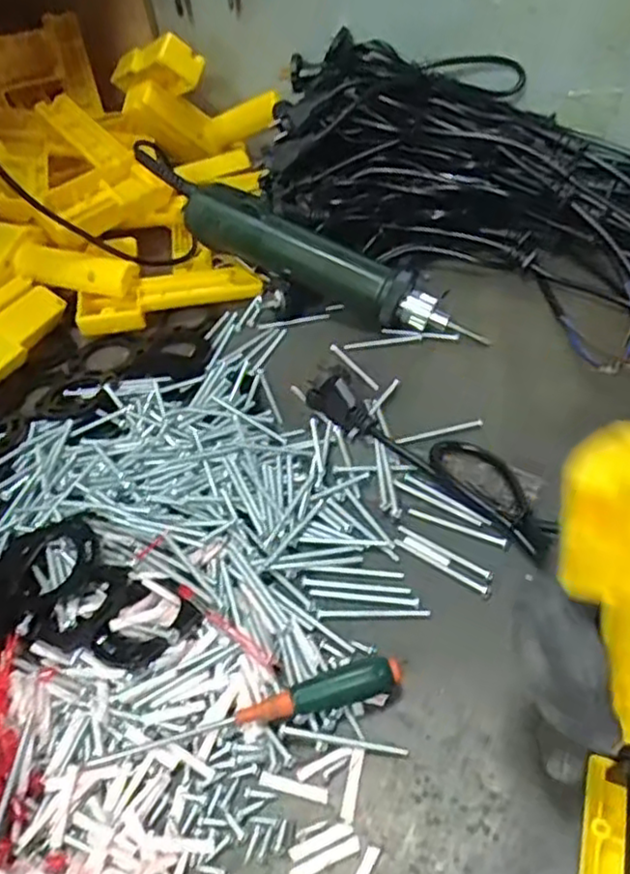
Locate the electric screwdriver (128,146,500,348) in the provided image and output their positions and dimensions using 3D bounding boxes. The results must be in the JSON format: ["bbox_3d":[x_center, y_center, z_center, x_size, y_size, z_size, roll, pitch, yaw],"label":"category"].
[{"bbox_3d":[-0.015,-0.141,0.518,0.307,0.046,0.034,29,55,10],"label":"electric screwdriver"}]

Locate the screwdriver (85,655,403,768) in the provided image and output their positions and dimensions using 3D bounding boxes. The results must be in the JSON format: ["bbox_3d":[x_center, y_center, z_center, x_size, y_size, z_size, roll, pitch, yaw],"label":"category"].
[{"bbox_3d":[-0.029,0.126,0.306,0.140,0.015,0.017,-15,46,-5],"label":"screwdriver"}]

